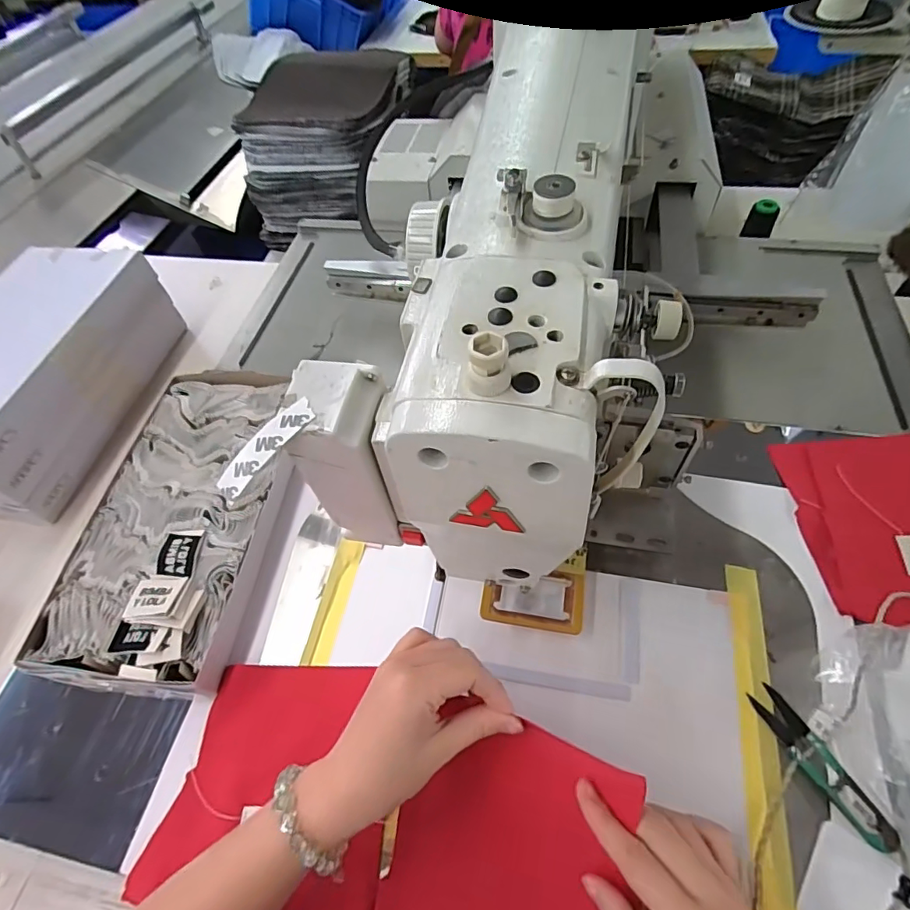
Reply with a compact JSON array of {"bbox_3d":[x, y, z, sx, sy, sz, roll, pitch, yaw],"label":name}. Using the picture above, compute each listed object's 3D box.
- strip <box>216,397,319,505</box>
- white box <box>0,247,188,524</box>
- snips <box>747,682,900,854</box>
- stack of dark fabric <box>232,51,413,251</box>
[{"bbox_3d":[-0.090,-0.004,0.240,0.014,0.006,0.056,39,83,26],"label":"strip"},{"bbox_3d":[-0.475,-0.089,0.590,0.168,0.138,0.312,6,57,9],"label":"white box"},{"bbox_3d":[0.250,0.209,0.345,0.023,0.012,0.102,-27,58,-13],"label":"snips"},{"bbox_3d":[-0.239,-0.570,0.941,0.250,0.199,0.294,13,58,13],"label":"stack of dark fabric"}]

